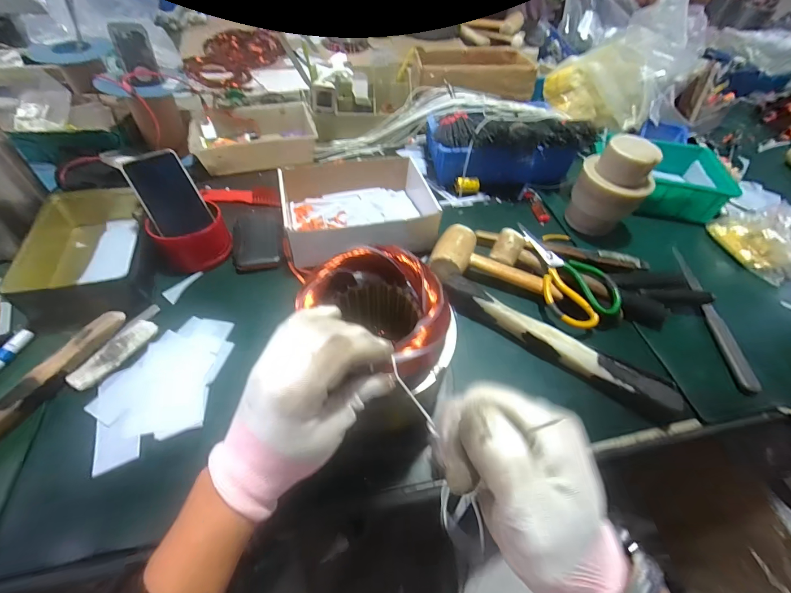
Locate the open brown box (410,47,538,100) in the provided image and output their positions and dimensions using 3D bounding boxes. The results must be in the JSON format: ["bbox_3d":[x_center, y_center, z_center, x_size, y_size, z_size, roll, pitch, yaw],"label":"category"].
[{"bbox_3d":[0.185,-0.545,0.842,0.289,0.078,0.192,-3,52,-6],"label":"open brown box"}]

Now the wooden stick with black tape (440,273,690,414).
[{"bbox_3d":[0.208,0.053,0.463,0.316,0.023,0.051,32,56,20],"label":"wooden stick with black tape"}]

